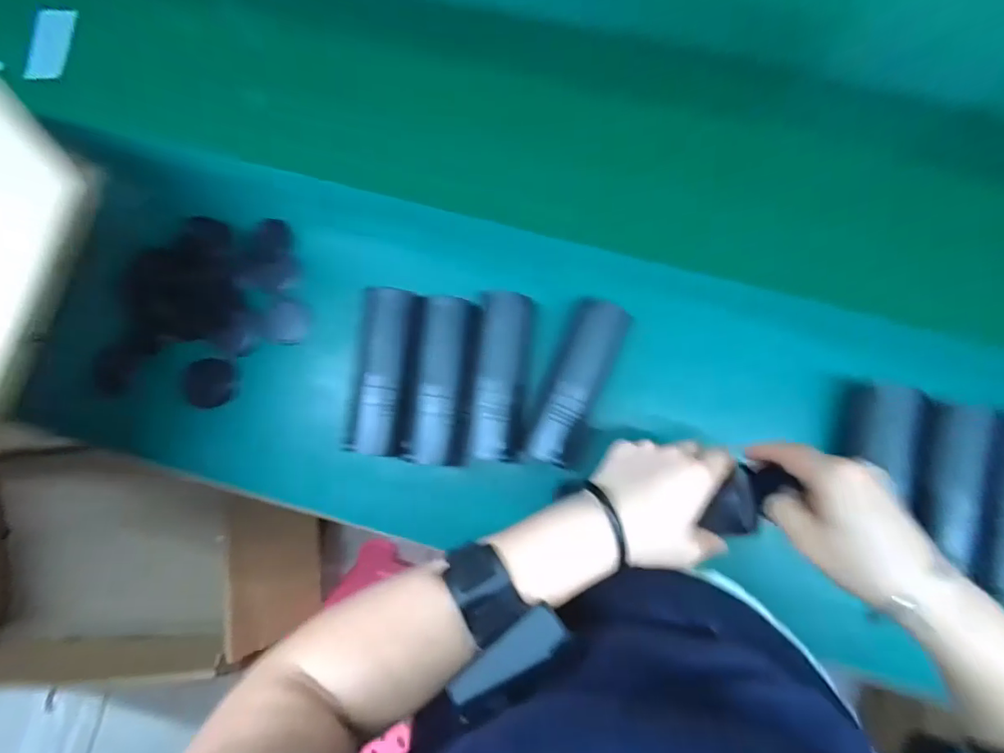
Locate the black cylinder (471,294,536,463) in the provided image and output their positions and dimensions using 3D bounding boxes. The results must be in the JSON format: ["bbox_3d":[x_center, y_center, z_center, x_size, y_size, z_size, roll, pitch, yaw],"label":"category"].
[{"bbox_3d":[0.001,-0.002,0.495,0.049,0.041,0.162,5,84,4],"label":"black cylinder"}]

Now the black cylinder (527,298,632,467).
[{"bbox_3d":[0.080,0.007,0.501,0.061,0.058,0.158,19,85,5],"label":"black cylinder"}]

